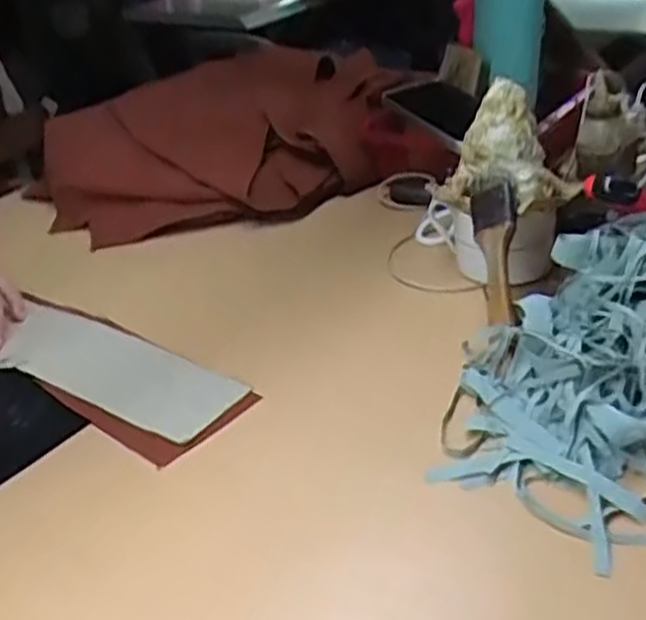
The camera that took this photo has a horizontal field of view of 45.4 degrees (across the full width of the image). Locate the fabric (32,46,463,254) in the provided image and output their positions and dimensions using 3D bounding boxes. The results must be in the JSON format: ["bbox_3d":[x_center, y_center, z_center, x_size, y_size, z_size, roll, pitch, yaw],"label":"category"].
[{"bbox_3d":[-0.104,-0.211,0.927,0.460,0.113,0.374,-4,31,4],"label":"fabric"}]

